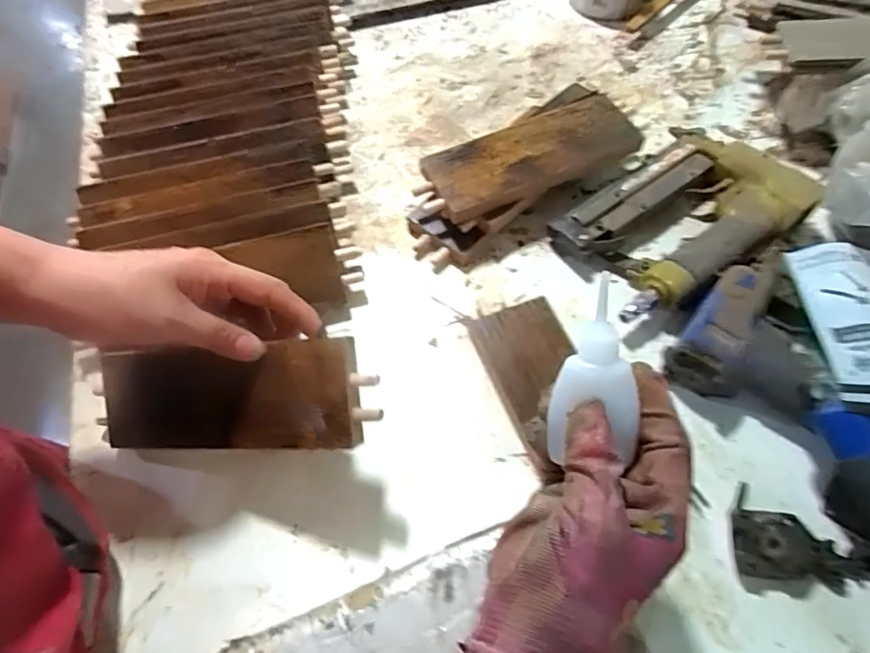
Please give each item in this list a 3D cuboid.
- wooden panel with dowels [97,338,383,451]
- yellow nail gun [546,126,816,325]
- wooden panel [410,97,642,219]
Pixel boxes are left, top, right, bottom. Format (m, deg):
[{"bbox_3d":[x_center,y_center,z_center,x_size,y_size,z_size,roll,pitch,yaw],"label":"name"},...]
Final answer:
[{"bbox_3d":[-0.129,0.044,0.327,0.190,0.014,0.063,-4,96,16],"label":"wooden panel with dowels"},{"bbox_3d":[0.202,-0.093,0.447,0.187,0.040,0.118,-31,65,-14],"label":"yellow nail gun"},{"bbox_3d":[0.078,-0.143,0.454,0.190,0.015,0.071,-24,64,-11],"label":"wooden panel"}]

